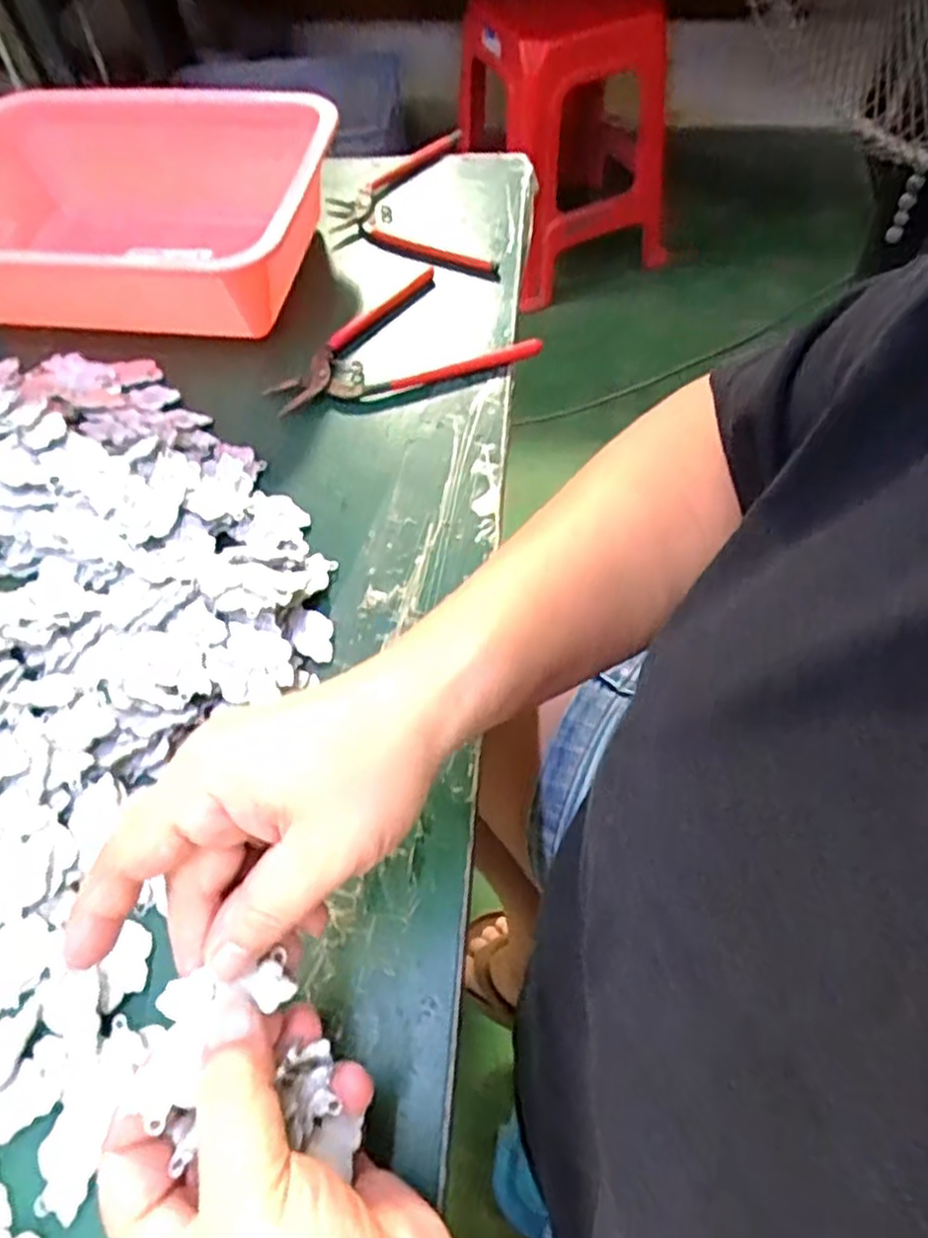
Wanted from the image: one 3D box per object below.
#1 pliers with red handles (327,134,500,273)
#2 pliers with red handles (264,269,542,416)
[{"bbox_3d":[-0.044,-0.298,0.535,0.106,0.020,0.148,-11,60,-4],"label":"pliers with red handles"},{"bbox_3d":[-0.041,-0.179,0.465,0.162,0.022,0.078,-11,60,-4],"label":"pliers with red handles"}]

